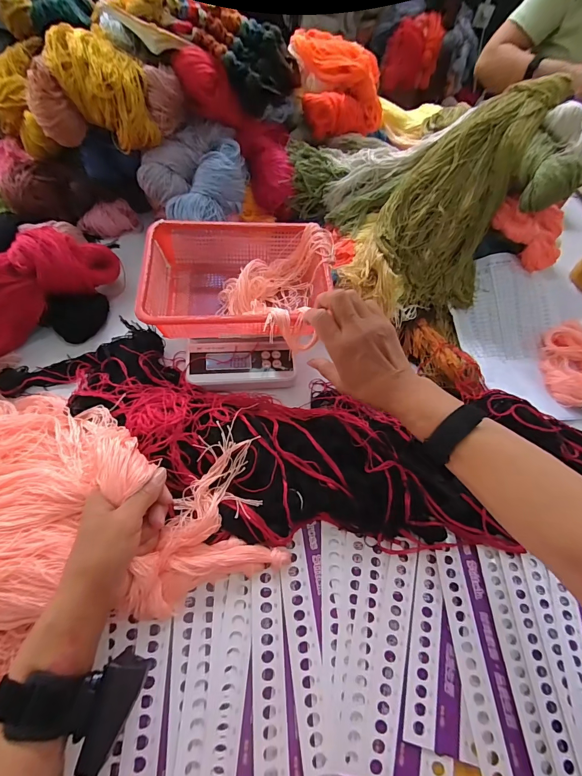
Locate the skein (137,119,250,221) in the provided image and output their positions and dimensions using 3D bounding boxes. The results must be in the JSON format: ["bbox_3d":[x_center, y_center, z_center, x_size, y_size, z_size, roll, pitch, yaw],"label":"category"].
[{"bbox_3d":[-0.153,-0.345,0.562,0.173,0.060,0.180,-12,65,-10],"label":"skein"}]

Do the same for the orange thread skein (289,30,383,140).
[{"bbox_3d":[0.091,-0.598,0.689,0.163,0.099,0.197,-7,62,-9],"label":"orange thread skein"}]

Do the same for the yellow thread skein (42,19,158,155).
[{"bbox_3d":[-0.273,-0.432,0.508,0.115,0.094,0.137,-21,65,-16],"label":"yellow thread skein"}]

